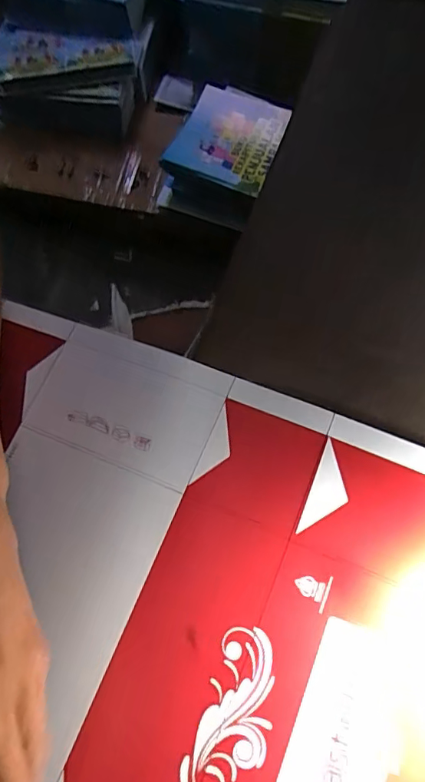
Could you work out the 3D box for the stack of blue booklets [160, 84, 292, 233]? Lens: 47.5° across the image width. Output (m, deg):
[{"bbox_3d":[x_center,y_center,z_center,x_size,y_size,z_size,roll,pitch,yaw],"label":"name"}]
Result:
[{"bbox_3d":[0.031,-0.509,1.061,0.218,0.132,0.239,21,75,9],"label":"stack of blue booklets"}]

